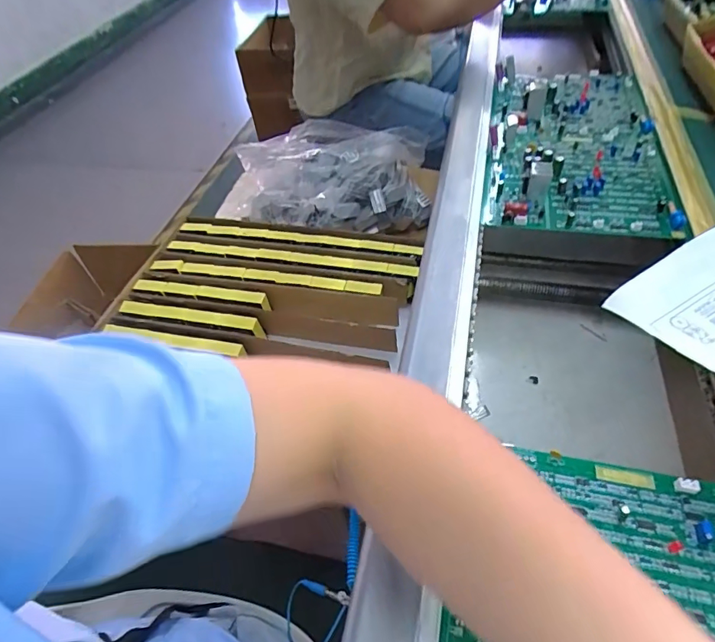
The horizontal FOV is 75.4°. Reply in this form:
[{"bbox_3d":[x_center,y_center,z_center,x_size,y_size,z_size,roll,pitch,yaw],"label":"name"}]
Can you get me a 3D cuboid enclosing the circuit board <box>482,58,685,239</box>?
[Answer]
[{"bbox_3d":[0.253,-0.225,0.549,0.180,0.040,0.349,7,50,12],"label":"circuit board"}]

